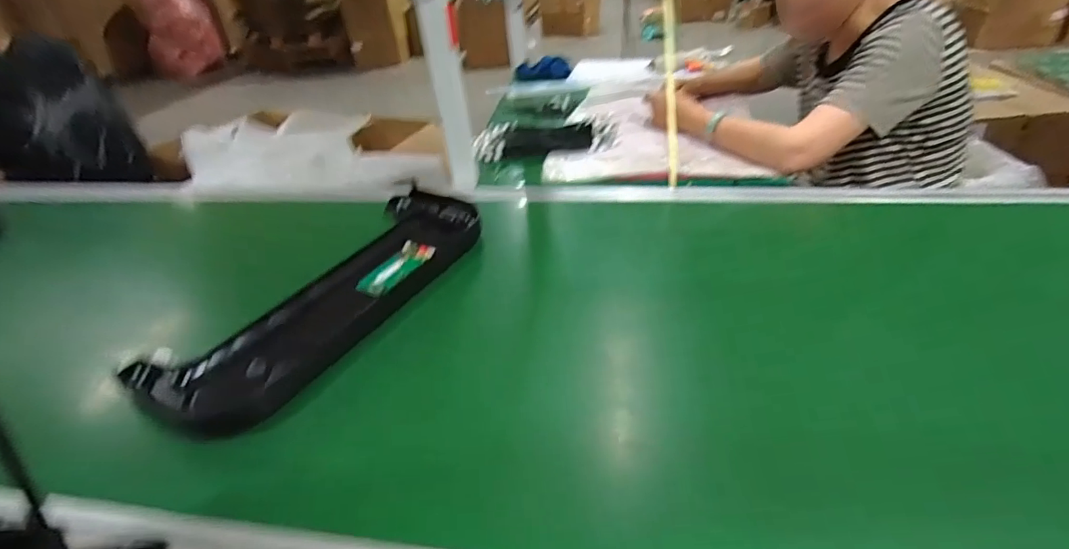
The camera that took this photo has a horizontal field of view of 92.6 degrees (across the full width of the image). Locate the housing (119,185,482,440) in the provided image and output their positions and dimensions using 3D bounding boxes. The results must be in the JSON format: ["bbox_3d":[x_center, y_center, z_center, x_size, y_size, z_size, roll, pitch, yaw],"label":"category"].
[{"bbox_3d":[-0.270,0.021,0.703,0.191,0.043,0.473,16,41,26],"label":"housing"}]

